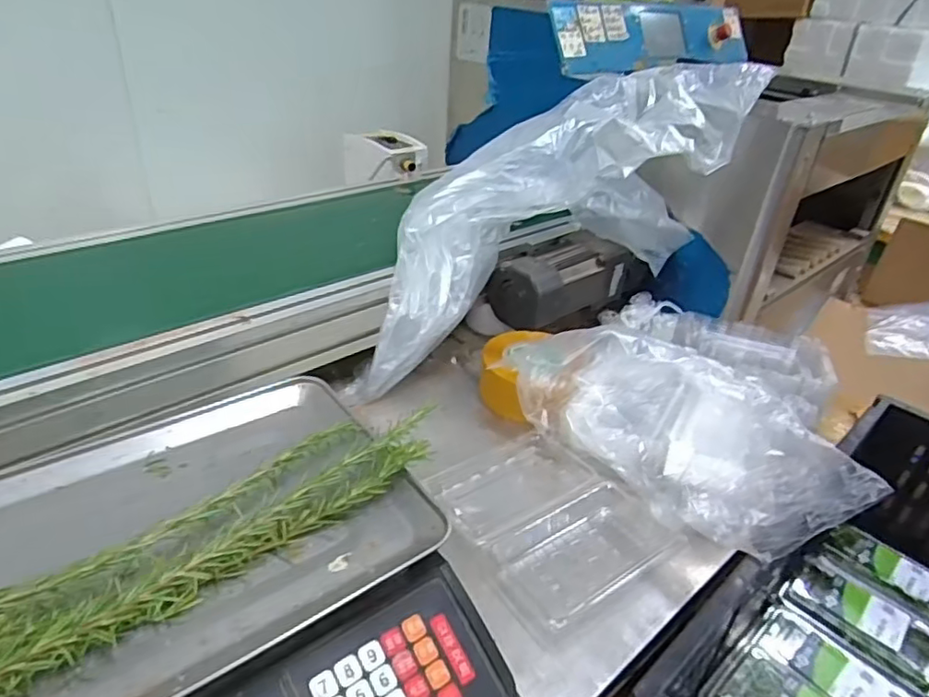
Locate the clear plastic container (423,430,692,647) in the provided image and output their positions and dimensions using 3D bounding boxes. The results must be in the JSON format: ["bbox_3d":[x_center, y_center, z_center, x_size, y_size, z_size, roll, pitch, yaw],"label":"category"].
[{"bbox_3d":[0.079,0.159,0.598,0.167,0.029,0.198,-18,39,-31],"label":"clear plastic container"}]

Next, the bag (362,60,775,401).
[{"bbox_3d":[0.115,-0.171,0.835,0.649,0.250,0.184,-33,44,-15],"label":"bag"}]

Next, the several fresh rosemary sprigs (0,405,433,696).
[{"bbox_3d":[-0.194,0.135,0.415,0.387,0.030,0.080,-24,42,-37],"label":"several fresh rosemary sprigs"}]

